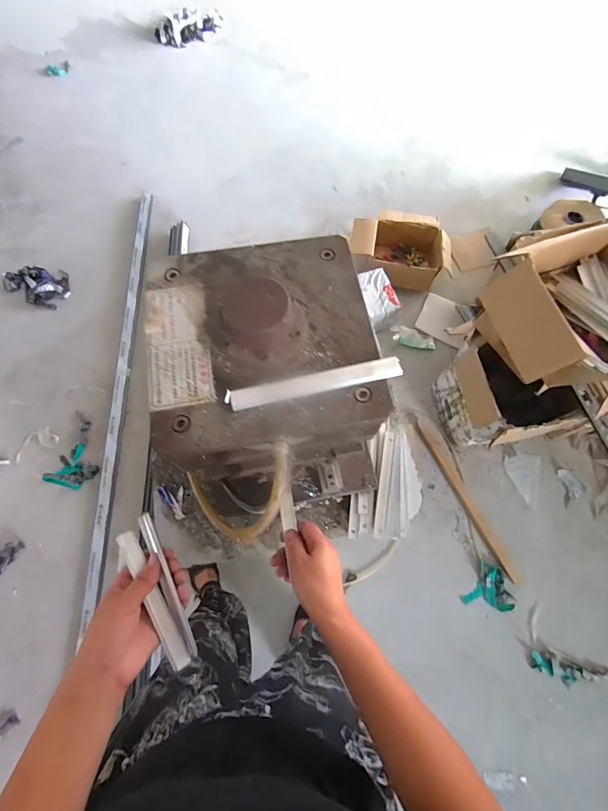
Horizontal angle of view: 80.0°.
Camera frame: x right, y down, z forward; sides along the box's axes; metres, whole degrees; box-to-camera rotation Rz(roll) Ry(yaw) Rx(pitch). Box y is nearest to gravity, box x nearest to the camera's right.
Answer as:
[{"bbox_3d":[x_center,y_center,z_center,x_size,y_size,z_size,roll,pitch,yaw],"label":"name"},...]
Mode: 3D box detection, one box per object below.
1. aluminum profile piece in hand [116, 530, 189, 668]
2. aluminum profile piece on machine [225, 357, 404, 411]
[{"bbox_3d":[-0.172,0.219,0.410,0.023,0.018,0.158,-31,79,-12],"label":"aluminum profile piece in hand"},{"bbox_3d":[0.010,-0.022,0.341,0.163,0.007,0.021,-12,71,-6],"label":"aluminum profile piece on machine"}]

